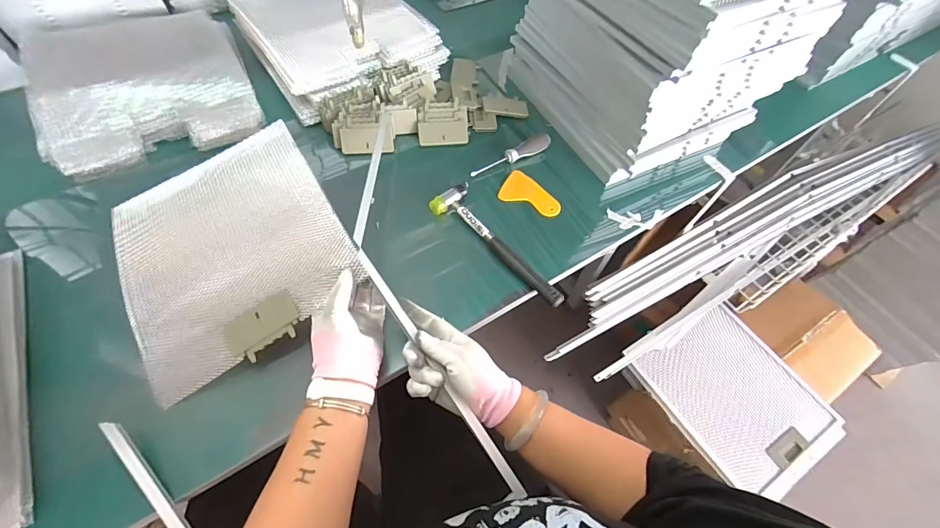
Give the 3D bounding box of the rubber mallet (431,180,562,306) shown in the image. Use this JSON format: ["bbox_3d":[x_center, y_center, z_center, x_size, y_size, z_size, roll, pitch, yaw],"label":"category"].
[{"bbox_3d":[0.045,-0.032,0.597,0.244,0.022,0.058,40,64,20],"label":"rubber mallet"}]

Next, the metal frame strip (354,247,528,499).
[{"bbox_3d":[-0.038,0.116,0.463,0.016,0.007,0.324,-32,80,-21],"label":"metal frame strip"}]

